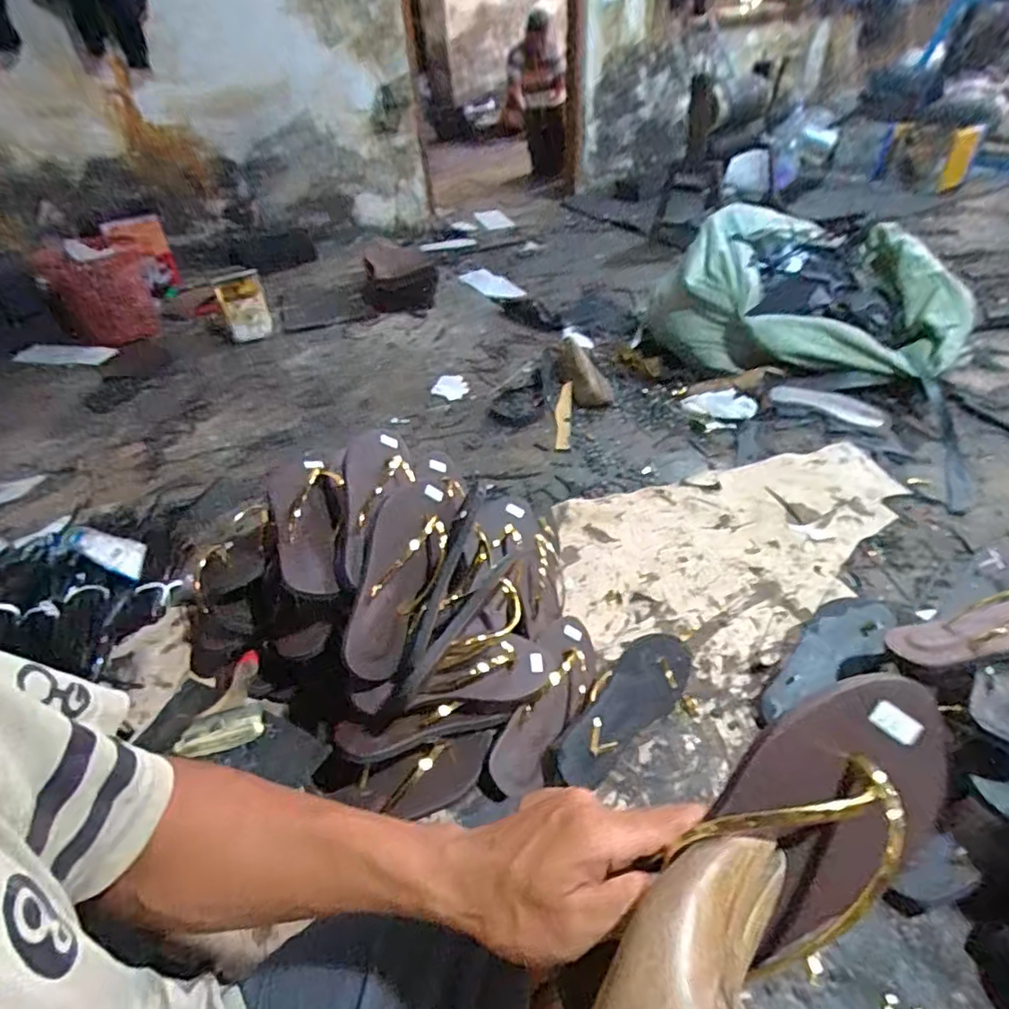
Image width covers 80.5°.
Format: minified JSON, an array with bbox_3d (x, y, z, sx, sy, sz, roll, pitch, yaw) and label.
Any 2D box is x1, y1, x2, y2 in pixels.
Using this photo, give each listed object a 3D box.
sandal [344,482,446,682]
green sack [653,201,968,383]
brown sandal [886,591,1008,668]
[{"bbox_3d":[-0.115,0.077,0.676,0.048,0.085,0.240,-18,53,54],"label":"sandal"},{"bbox_3d":[0.679,-0.490,1.414,0.672,0.252,0.403,11,43,19],"label":"green sack"},{"bbox_3d":[0.538,0.129,0.642,0.222,0.059,0.071,-13,39,12],"label":"brown sandal"}]

